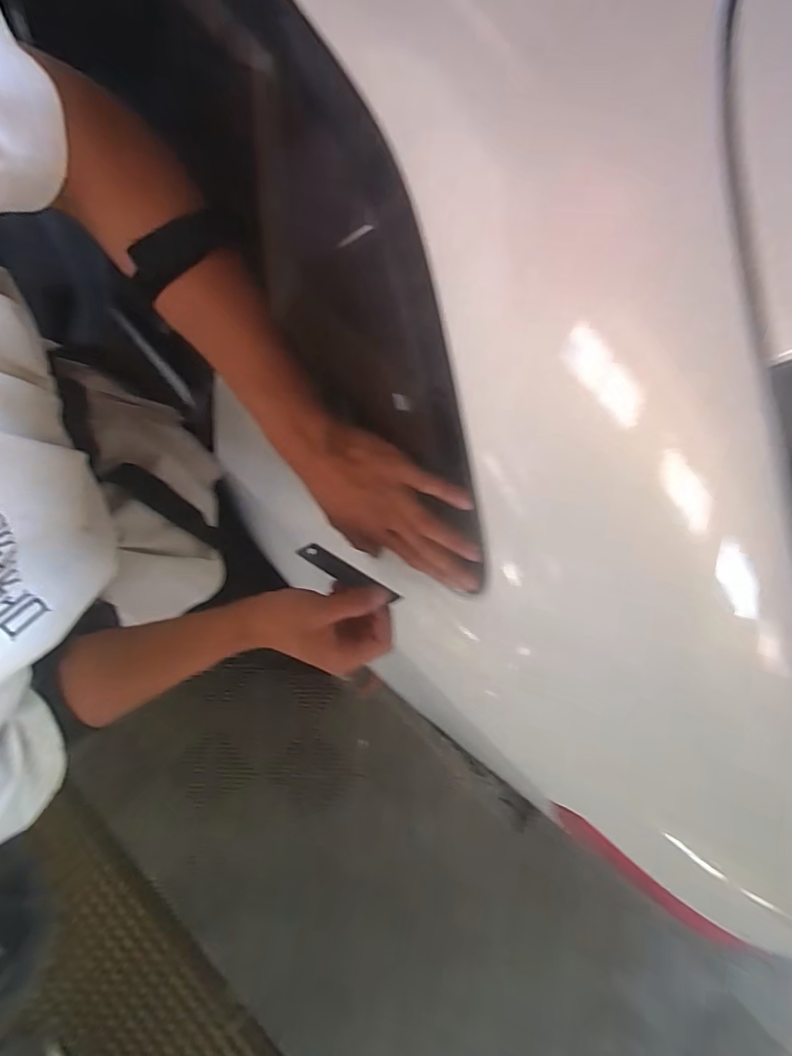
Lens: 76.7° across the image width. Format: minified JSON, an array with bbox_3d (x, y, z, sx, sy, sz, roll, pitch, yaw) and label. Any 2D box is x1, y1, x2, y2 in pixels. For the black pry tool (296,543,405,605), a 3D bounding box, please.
[{"bbox_3d":[-0.041,0.041,0.432,0.098,0.009,0.018,28,65,20],"label":"black pry tool"}]

